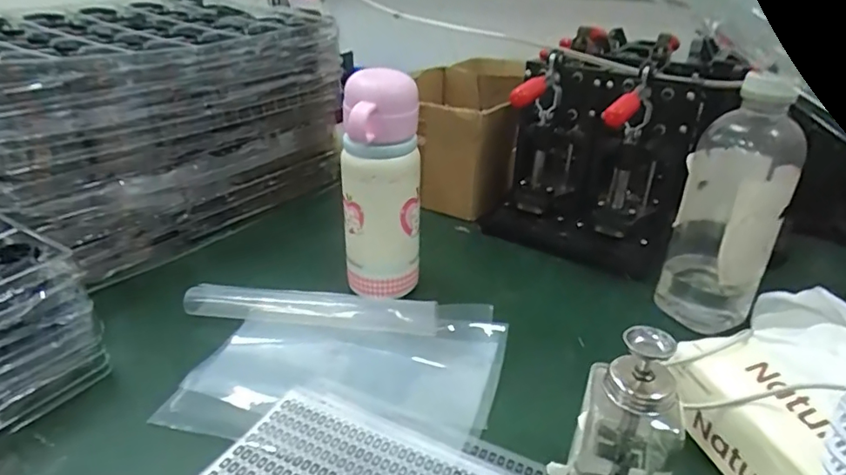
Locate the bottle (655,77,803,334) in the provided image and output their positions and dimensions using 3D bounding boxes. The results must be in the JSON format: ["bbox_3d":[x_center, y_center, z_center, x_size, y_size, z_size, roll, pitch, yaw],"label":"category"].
[{"bbox_3d":[0.280,-0.020,0.497,0.085,0.228,0.079,18,30,27],"label":"bottle"}]

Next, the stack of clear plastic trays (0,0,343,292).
[{"bbox_3d":[-0.358,-0.150,0.685,0.310,0.223,0.437,17,30,27],"label":"stack of clear plastic trays"}]

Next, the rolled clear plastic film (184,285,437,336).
[{"bbox_3d":[-0.104,0.064,0.500,0.231,0.027,0.032,5,27,5],"label":"rolled clear plastic film"}]

